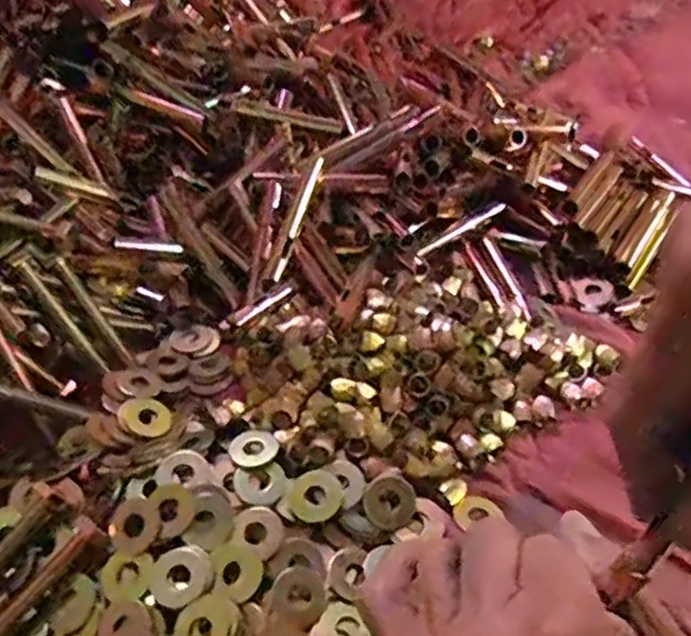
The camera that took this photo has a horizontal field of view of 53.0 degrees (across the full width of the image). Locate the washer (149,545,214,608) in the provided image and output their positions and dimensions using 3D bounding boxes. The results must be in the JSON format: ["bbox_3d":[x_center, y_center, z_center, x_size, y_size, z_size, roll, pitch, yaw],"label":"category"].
[{"bbox_3d":[-0.071,0.110,0.298,0.024,0.004,0.026,0,45,0],"label":"washer"}]

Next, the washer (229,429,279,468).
[{"bbox_3d":[-0.045,0.064,0.341,0.023,0.004,0.022,-1,43,1],"label":"washer"}]

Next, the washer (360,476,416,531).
[{"bbox_3d":[0.021,0.087,0.330,0.024,0.005,0.024,0,45,0],"label":"washer"}]

